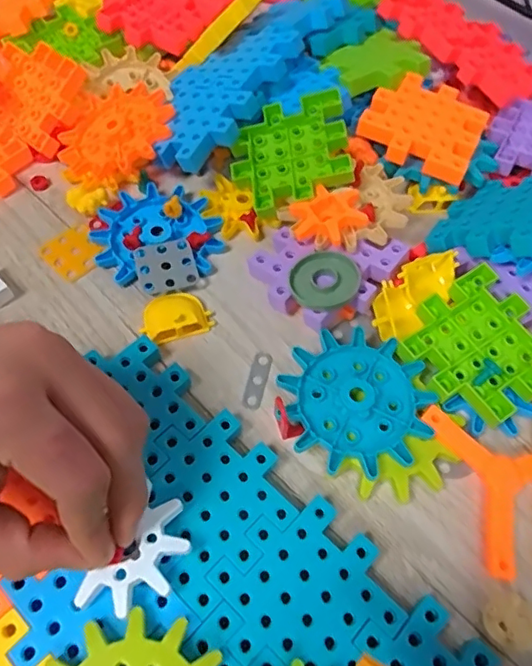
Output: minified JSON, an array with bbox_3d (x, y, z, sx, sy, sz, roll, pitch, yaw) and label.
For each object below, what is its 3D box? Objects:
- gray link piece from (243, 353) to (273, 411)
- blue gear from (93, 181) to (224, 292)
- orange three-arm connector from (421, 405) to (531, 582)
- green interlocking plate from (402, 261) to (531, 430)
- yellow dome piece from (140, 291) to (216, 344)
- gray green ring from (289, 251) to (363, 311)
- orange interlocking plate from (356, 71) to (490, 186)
[{"bbox_3d":[-0.004,0.025,0.293,0.009,0.004,0.034,13,59,5],"label":"gray link piece"},{"bbox_3d":[-0.065,-0.062,0.335,0.072,0.010,0.066,1,59,-2],"label":"blue gear"},{"bbox_3d":[0.115,0.066,0.264,0.059,0.014,0.077,-17,61,-13],"label":"orange three-arm connector"},{"bbox_3d":[0.111,0.007,0.291,0.071,0.015,0.070,-28,64,-18],"label":"green interlocking plate"},{"bbox_3d":[-0.050,-0.011,0.305,0.037,0.013,0.028,-17,61,-13],"label":"yellow dome piece"},{"bbox_3d":[0.032,-0.029,0.299,0.035,0.006,0.037,1,59,-2],"label":"gray green ring"},{"bbox_3d":[0.100,-0.131,0.351,0.070,0.010,0.069,27,64,8],"label":"orange interlocking plate"}]

